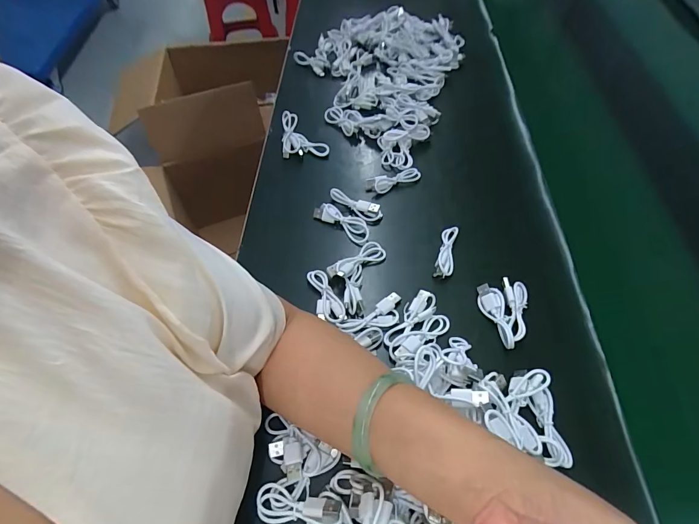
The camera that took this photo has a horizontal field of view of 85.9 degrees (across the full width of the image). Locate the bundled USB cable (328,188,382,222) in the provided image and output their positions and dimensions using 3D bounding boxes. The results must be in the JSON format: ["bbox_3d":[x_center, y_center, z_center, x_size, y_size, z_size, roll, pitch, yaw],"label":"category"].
[{"bbox_3d":[0.006,-0.072,0.479,0.072,0.016,0.019,25,61,17],"label":"bundled USB cable"}]

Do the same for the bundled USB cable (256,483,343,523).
[{"bbox_3d":[-0.039,0.196,0.295,0.072,0.020,0.025,10,58,9],"label":"bundled USB cable"}]

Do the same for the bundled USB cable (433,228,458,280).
[{"bbox_3d":[0.113,-0.013,0.436,0.020,0.014,0.069,11,58,9],"label":"bundled USB cable"}]

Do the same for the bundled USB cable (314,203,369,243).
[{"bbox_3d":[-0.008,-0.050,0.464,0.076,0.010,0.022,29,63,19],"label":"bundled USB cable"}]

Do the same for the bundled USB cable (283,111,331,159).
[{"bbox_3d":[-0.065,-0.183,0.543,0.065,0.039,0.055,-3,57,0],"label":"bundled USB cable"}]

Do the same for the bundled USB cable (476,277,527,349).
[{"bbox_3d":[0.159,0.050,0.394,0.050,0.015,0.074,16,59,12],"label":"bundled USB cable"}]

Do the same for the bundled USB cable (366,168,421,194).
[{"bbox_3d":[0.059,-0.111,0.500,0.074,0.019,0.017,-22,59,-12],"label":"bundled USB cable"}]

